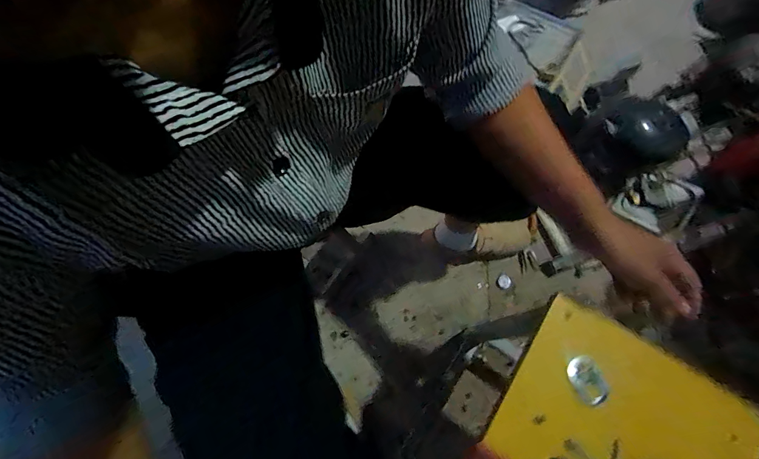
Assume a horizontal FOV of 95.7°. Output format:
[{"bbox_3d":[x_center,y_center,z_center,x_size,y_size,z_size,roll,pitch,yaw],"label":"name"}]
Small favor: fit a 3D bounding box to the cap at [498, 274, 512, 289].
[{"bbox_3d":[0.295,0.123,0.811,0.027,0.009,0.034,8,73,2],"label":"cap"}]

